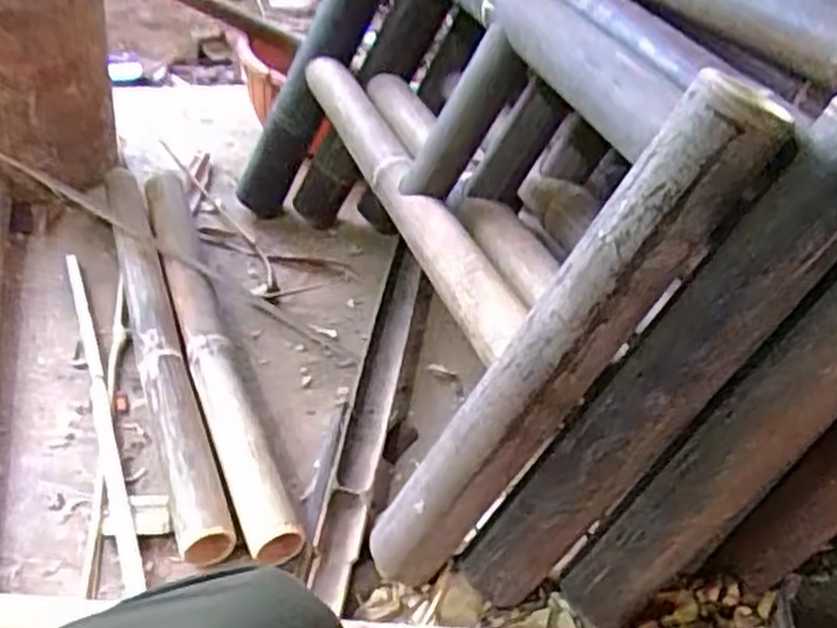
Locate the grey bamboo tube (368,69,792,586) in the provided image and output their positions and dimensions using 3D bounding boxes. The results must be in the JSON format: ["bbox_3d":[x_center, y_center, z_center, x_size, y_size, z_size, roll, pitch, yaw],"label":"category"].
[{"bbox_3d":[0.100,0.044,0.641,0.066,0.502,0.060,14,33,-34],"label":"grey bamboo tube"}]

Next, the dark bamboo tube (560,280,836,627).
[{"bbox_3d":[0.275,0.091,0.627,0.081,0.472,0.057,11,33,-36],"label":"dark bamboo tube"}]

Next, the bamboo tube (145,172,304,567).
[{"bbox_3d":[-0.258,0.012,0.955,0.060,0.048,0.667,-11,44,-20],"label":"bamboo tube"}]

